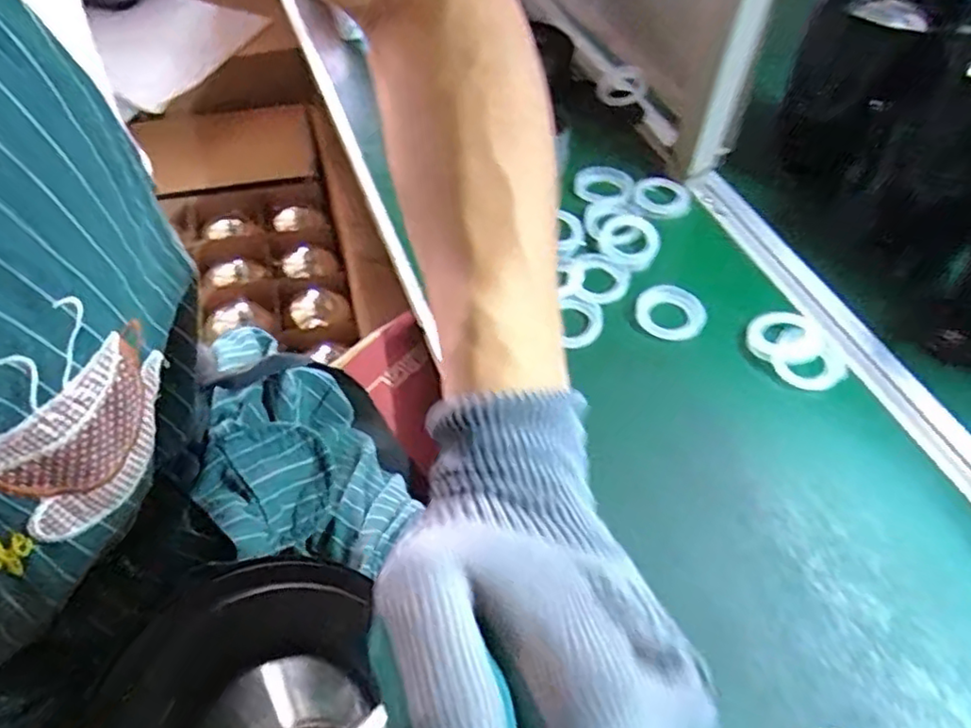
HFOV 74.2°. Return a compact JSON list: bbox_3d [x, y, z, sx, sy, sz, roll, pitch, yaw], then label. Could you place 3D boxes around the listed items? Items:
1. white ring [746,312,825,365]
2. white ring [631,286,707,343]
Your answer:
[{"bbox_3d":[0.263,-0.023,0.568,0.059,0.011,0.060,1,52,-1],"label":"white ring"},{"bbox_3d":[0.170,-0.047,0.590,0.061,0.013,0.054,27,56,18],"label":"white ring"}]

